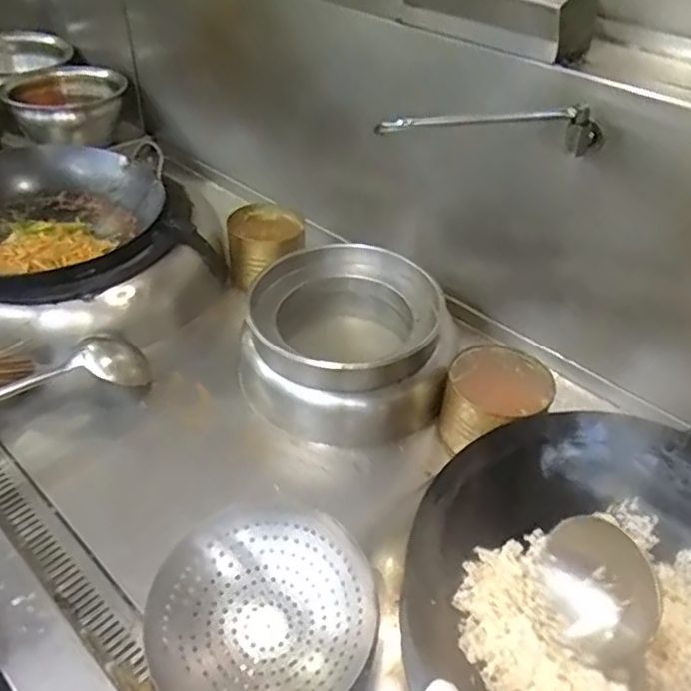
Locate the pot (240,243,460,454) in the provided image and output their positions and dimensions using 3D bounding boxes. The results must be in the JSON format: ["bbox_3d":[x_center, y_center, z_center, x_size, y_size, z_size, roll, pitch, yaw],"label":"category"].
[{"bbox_3d":[0.000,-0.012,1.069,0.323,0.182,0.303,-6,41,-12],"label":"pot"}]

